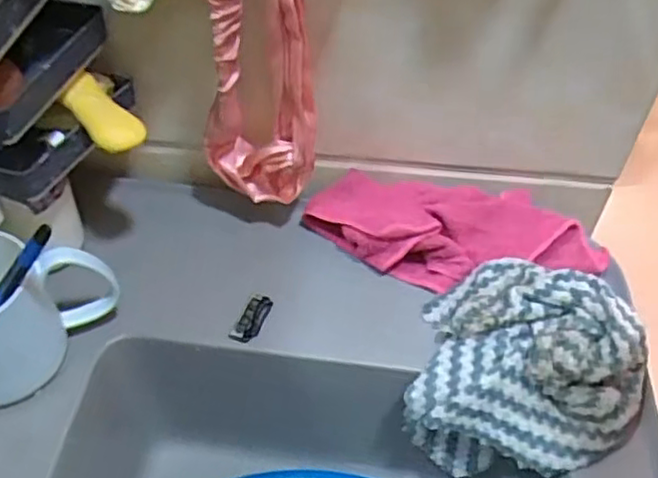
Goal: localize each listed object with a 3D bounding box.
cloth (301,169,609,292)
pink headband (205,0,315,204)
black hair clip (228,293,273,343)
[{"bbox_3d":[0.101,-0.006,0.540,0.232,0.046,0.084,11,49,7],"label":"cloth"},{"bbox_3d":[-0.048,-0.119,0.472,0.076,0.223,0.035,10,49,6],"label":"pink headband"},{"bbox_3d":[-0.057,0.060,0.499,0.020,0.014,0.040,20,51,14],"label":"black hair clip"}]

